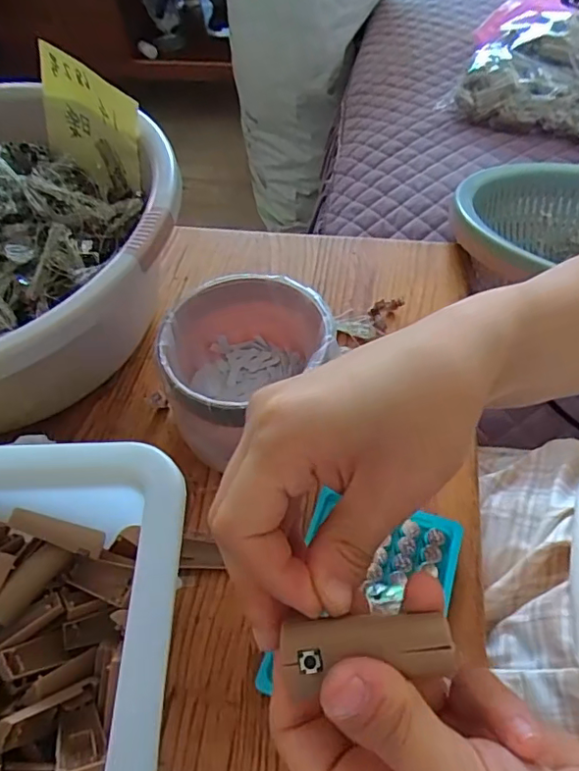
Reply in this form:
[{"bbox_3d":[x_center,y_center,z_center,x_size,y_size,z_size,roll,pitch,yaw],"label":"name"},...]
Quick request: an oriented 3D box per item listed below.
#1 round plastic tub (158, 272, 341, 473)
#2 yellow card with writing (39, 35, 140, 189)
[{"bbox_3d":[-0.024,-0.012,0.403,0.121,0.077,0.118,-14,53,-7],"label":"round plastic tub"},{"bbox_3d":[-0.173,-0.228,0.483,0.121,0.093,0.009,35,53,18],"label":"yellow card with writing"}]

